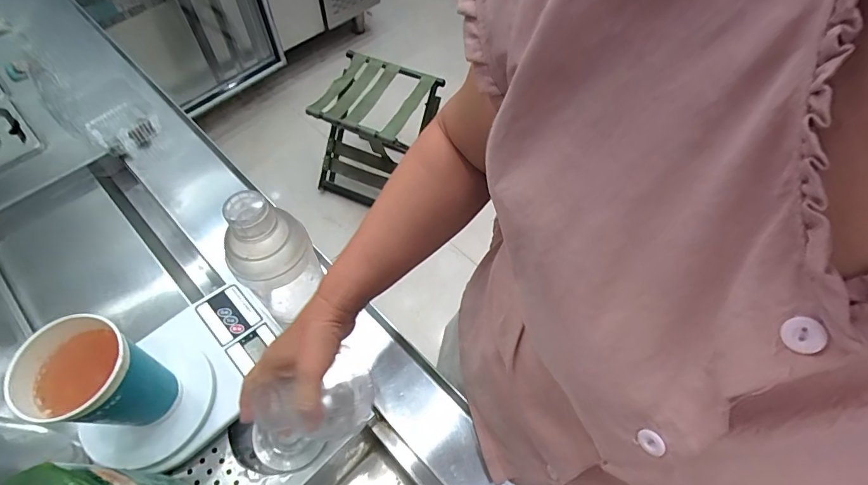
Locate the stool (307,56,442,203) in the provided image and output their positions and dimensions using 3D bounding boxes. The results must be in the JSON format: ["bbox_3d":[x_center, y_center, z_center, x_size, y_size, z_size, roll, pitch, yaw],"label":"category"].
[{"bbox_3d":[-0.197,-0.365,1.527,0.354,0.380,0.328,20,59,10],"label":"stool"}]

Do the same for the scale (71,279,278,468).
[{"bbox_3d":[-0.284,0.152,0.504,0.147,0.031,0.211,39,65,20],"label":"scale"}]

